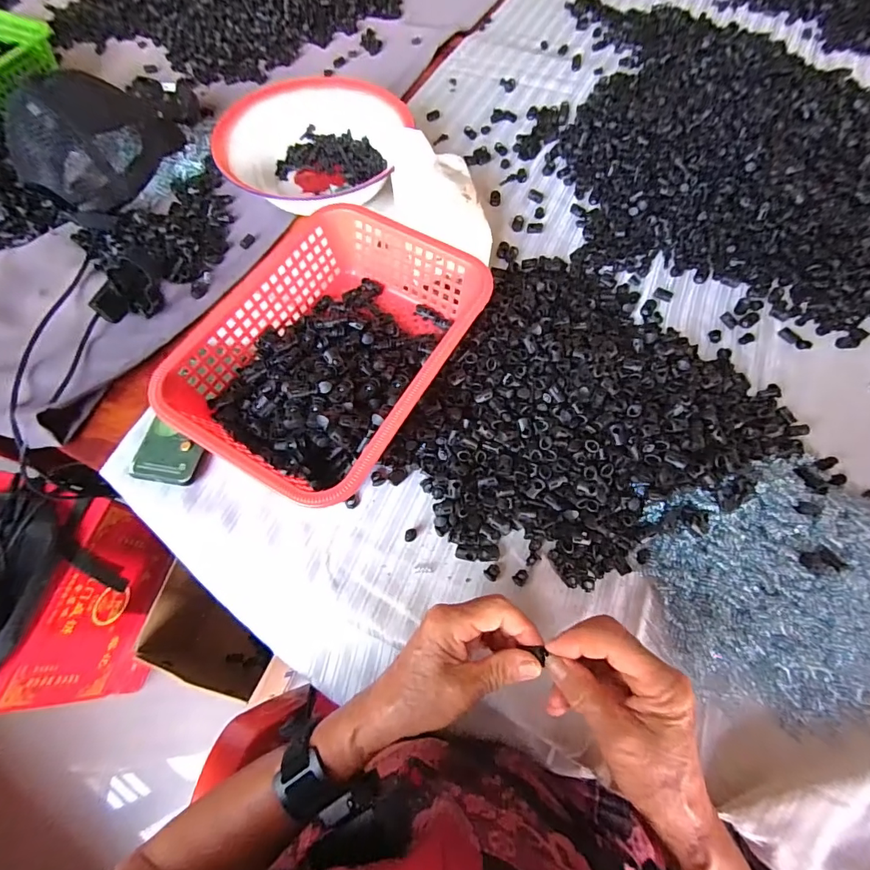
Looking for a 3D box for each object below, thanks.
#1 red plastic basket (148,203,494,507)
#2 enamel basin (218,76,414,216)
[{"bbox_3d":[-0.098,-0.086,0.457,0.217,0.072,0.296,28,69,14],"label":"red plastic basket"},{"bbox_3d":[-0.161,-0.406,0.622,0.249,0.064,0.211,4,66,4],"label":"enamel basin"}]

